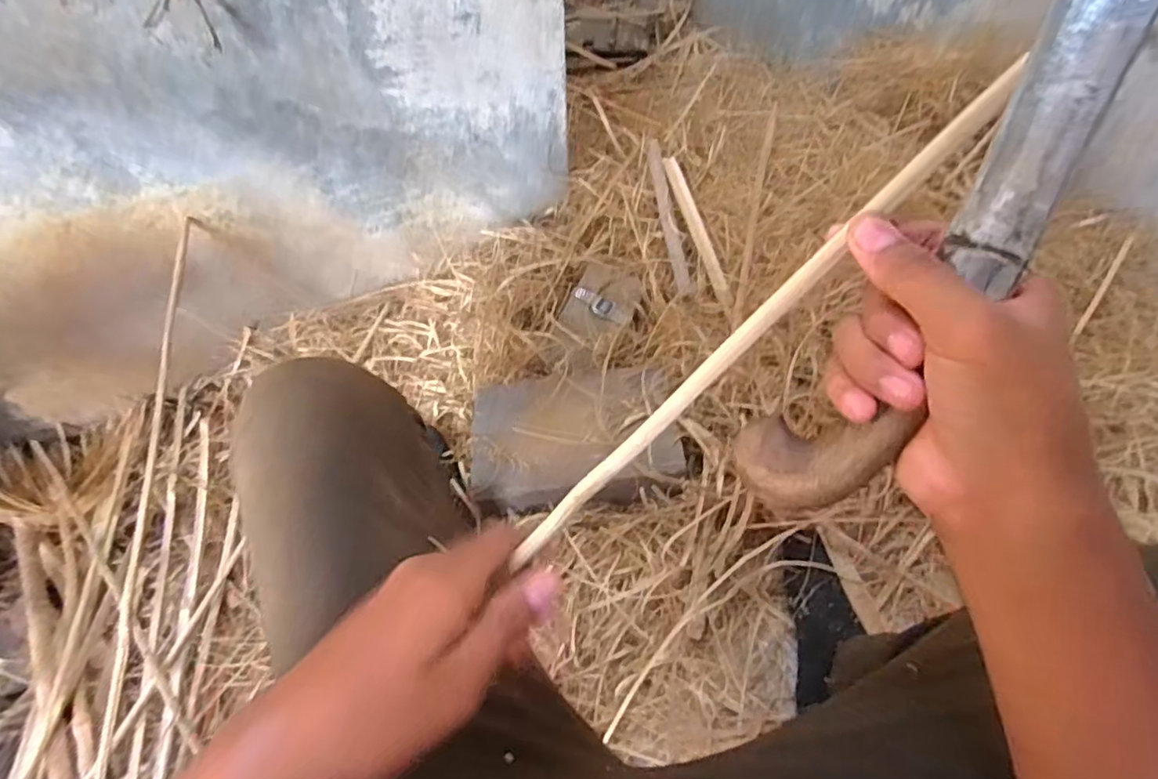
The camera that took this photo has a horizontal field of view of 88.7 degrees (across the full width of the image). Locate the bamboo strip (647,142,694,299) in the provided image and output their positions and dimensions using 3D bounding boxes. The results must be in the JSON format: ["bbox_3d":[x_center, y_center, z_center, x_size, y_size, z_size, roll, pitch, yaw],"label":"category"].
[{"bbox_3d":[0.157,-0.307,1.043,0.025,0.008,0.325,-6,69,-5],"label":"bamboo strip"}]

